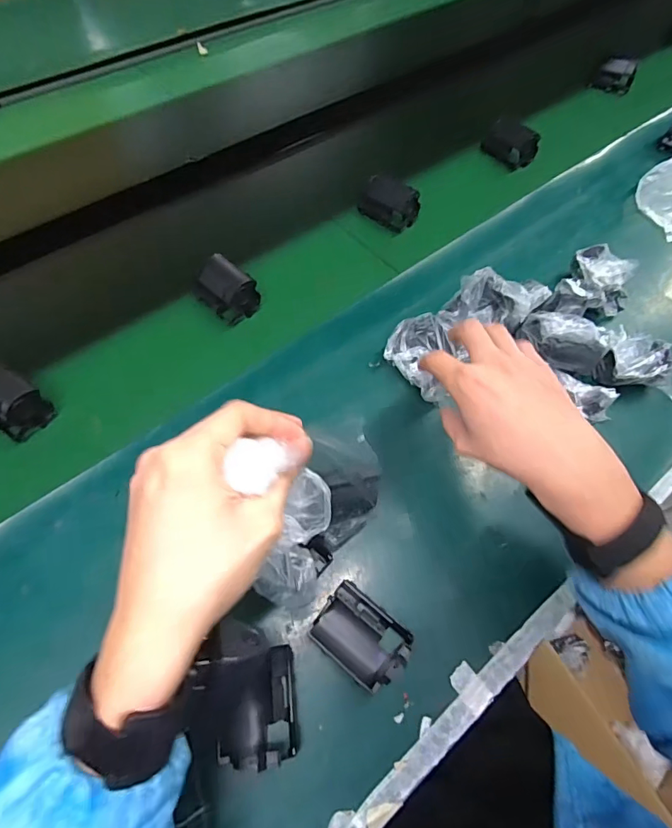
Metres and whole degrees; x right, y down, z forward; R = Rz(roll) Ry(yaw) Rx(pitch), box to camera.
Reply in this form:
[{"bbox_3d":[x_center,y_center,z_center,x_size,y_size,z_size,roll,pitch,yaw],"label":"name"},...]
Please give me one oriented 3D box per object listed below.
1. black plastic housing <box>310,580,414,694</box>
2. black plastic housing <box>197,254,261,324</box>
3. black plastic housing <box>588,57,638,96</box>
[{"bbox_3d":[0.020,0.178,0.365,0.072,0.015,0.051,37,66,17],"label":"black plastic housing"},{"bbox_3d":[-0.122,-0.141,0.506,0.066,0.043,0.046,37,66,17],"label":"black plastic housing"},{"bbox_3d":[0.480,-0.585,0.784,0.063,0.044,0.029,27,64,12],"label":"black plastic housing"}]

